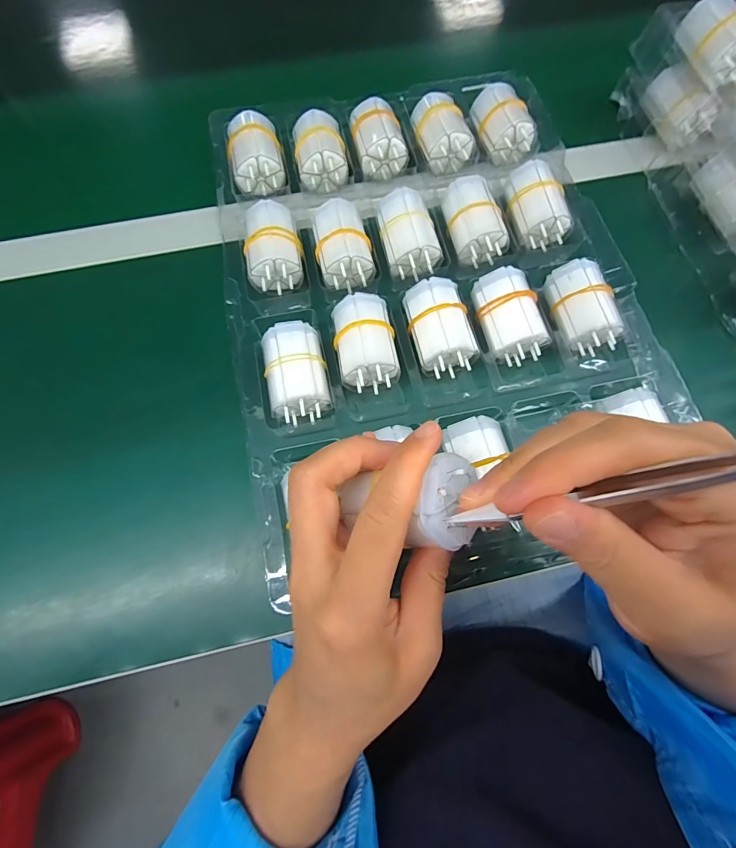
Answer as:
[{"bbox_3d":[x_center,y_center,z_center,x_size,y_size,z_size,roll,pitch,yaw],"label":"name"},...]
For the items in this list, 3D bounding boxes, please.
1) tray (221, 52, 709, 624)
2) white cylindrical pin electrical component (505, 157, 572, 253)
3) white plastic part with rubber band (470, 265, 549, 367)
[{"bbox_3d":[0.043,-0.102,0.296,0.277,0.041,0.378,-11,73,-6],"label":"tray"},{"bbox_3d":[0.127,-0.168,0.311,0.034,0.027,0.062,-16,74,-8],"label":"white cylindrical pin electrical component"},{"bbox_3d":[0.098,-0.074,0.285,0.038,0.034,0.063,-19,74,-8],"label":"white plastic part with rubber band"}]

